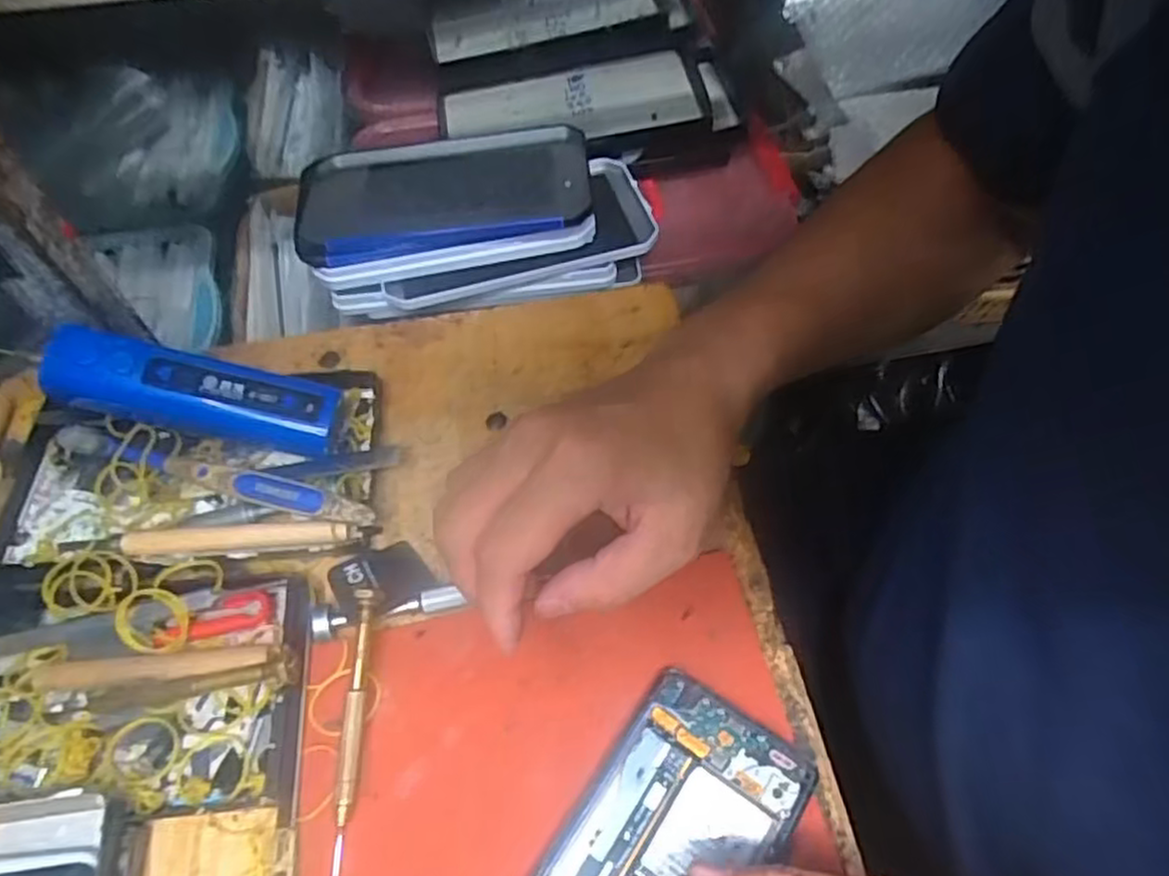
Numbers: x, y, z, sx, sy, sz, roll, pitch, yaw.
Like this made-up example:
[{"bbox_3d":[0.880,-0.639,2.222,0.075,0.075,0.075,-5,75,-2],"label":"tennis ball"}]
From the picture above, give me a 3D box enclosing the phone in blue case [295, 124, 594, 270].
[{"bbox_3d":[-0.089,-0.158,0.468,0.181,0.019,0.099,-7,54,-1],"label":"phone in blue case"}]

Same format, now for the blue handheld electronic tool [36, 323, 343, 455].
[{"bbox_3d":[-0.191,-0.020,0.364,0.130,0.034,0.034,13,56,-16],"label":"blue handheld electronic tool"}]

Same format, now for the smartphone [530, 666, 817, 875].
[{"bbox_3d":[0.021,0.170,0.276,0.073,0.010,0.158,31,63,18],"label":"smartphone"}]

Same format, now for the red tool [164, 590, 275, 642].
[{"bbox_3d":[-0.165,0.080,0.332,0.044,0.009,0.017,-14,59,-9],"label":"red tool"}]

